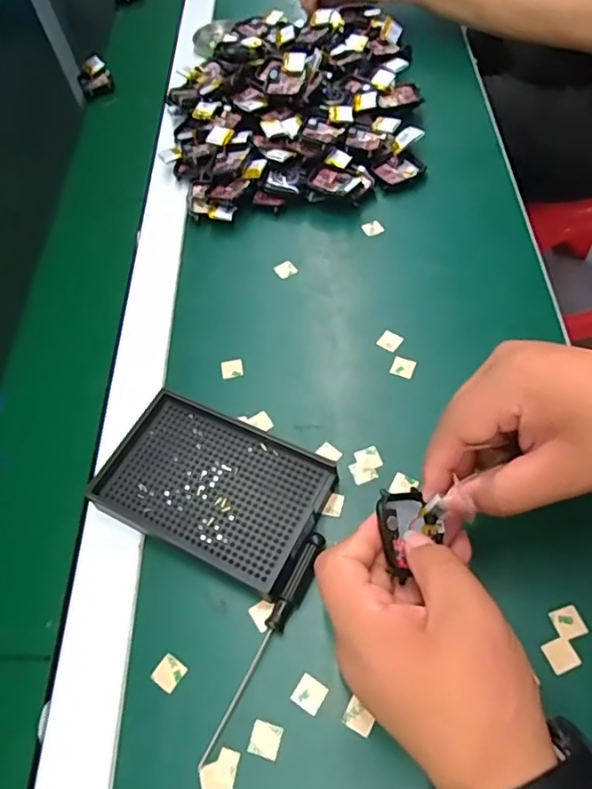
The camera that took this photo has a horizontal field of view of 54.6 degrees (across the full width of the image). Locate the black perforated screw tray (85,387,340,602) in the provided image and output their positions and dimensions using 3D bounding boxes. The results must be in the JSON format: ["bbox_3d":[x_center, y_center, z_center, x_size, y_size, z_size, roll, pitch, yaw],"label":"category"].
[{"bbox_3d":[-0.054,0.059,0.370,0.140,0.022,0.090,21,61,17],"label":"black perforated screw tray"}]

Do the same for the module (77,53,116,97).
[{"bbox_3d":[-0.240,-0.379,0.680,0.039,0.022,0.051,-23,57,-7],"label":"module"}]

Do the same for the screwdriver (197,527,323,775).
[{"bbox_3d":[-0.016,0.138,0.320,0.012,0.017,0.131,23,62,18],"label":"screwdriver"}]

